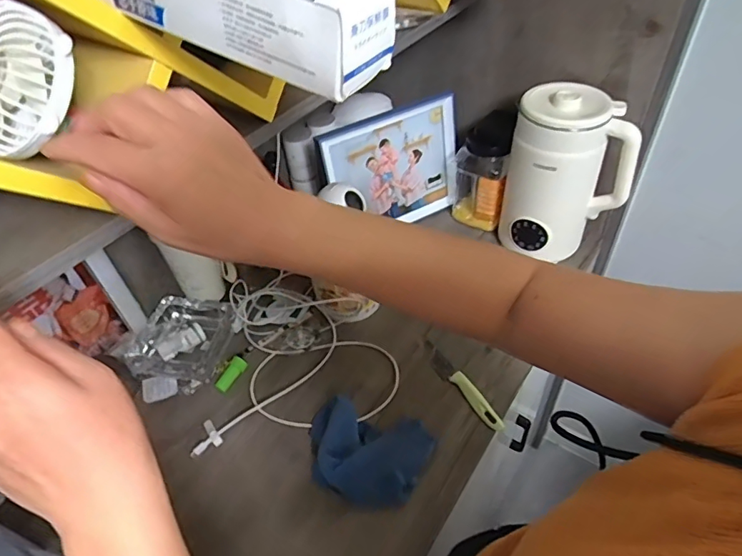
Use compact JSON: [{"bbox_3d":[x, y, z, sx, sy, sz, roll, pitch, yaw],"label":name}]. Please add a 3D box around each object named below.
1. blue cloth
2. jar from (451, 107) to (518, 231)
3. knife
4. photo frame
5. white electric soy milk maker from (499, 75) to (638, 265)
[{"bbox_3d":[-0.013,0.223,0.636,0.168,0.050,0.123,14,48,19],"label":"blue cloth"},{"bbox_3d":[0.205,-0.196,0.922,0.101,0.209,0.100,8,46,13],"label":"jar"},{"bbox_3d":[0.130,0.153,0.711,0.025,0.020,0.164,-29,49,-22],"label":"knife"},{"bbox_3d":[0.046,-0.204,0.931,0.277,0.221,0.027,-25,39,-20],"label":"photo frame"},{"bbox_3d":[0.320,-0.167,0.817,0.174,0.267,0.107,-4,45,1],"label":"white electric soy milk maker"}]

